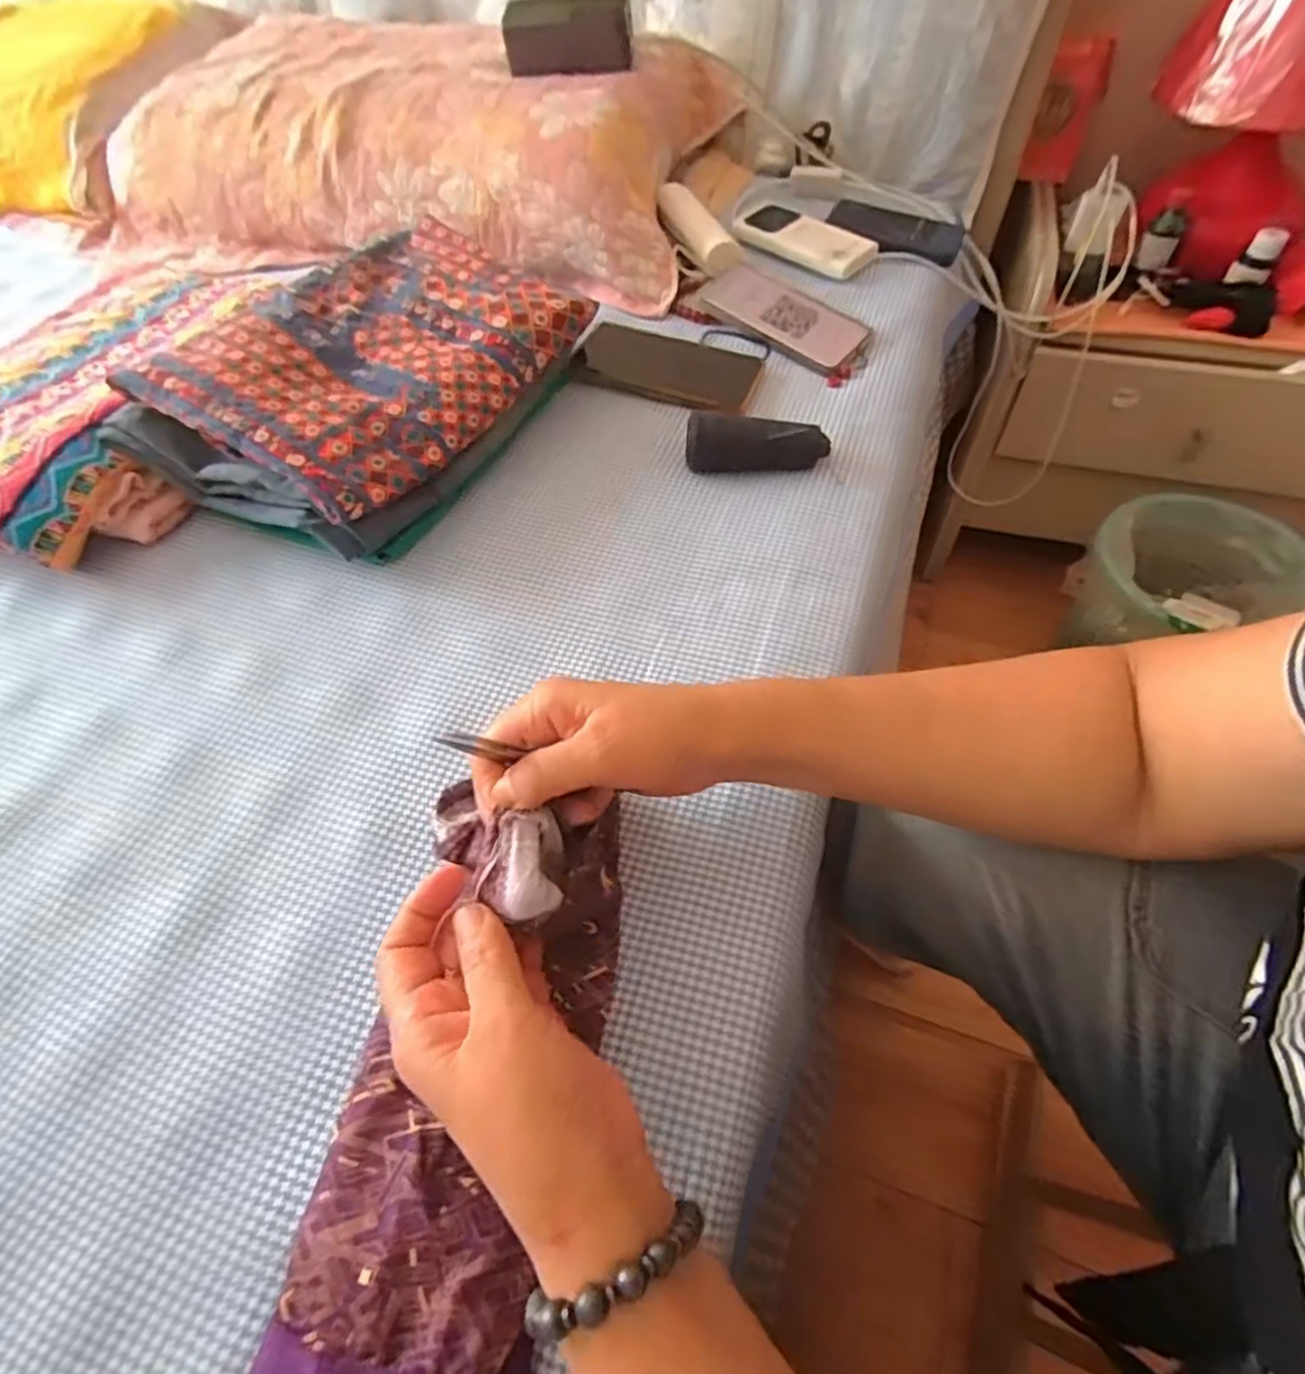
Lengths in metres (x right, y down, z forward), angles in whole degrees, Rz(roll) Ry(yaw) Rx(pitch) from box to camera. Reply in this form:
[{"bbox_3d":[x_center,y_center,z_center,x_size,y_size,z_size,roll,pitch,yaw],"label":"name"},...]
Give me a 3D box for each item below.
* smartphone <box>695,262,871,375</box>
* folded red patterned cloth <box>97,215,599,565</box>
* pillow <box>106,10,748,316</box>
[{"bbox_3d":[0.125,-0.356,0.638,0.160,0.010,0.082,36,68,15],"label":"smartphone"},{"bbox_3d":[-0.217,-0.243,0.526,0.209,0.089,0.308,27,61,19],"label":"folded red patterned cloth"},{"bbox_3d":[-0.265,-0.624,0.762,0.667,0.128,0.351,12,57,11],"label":"pillow"}]

